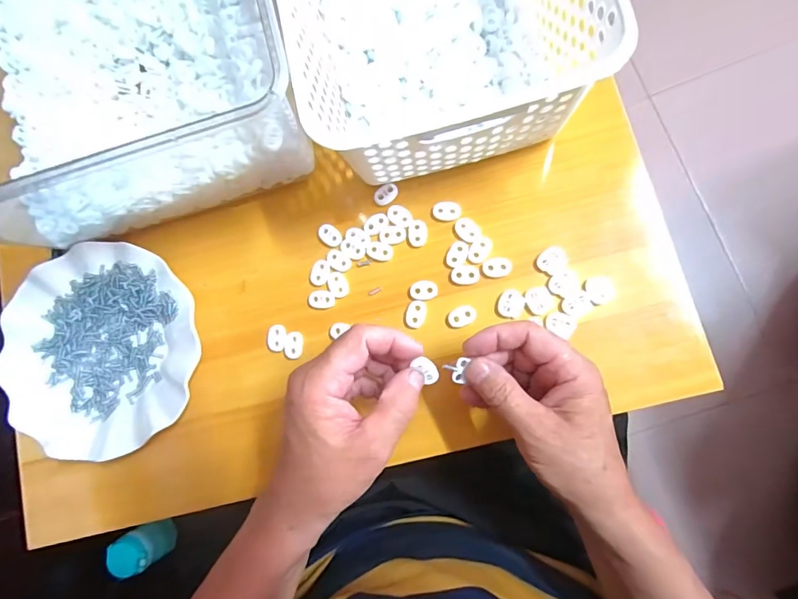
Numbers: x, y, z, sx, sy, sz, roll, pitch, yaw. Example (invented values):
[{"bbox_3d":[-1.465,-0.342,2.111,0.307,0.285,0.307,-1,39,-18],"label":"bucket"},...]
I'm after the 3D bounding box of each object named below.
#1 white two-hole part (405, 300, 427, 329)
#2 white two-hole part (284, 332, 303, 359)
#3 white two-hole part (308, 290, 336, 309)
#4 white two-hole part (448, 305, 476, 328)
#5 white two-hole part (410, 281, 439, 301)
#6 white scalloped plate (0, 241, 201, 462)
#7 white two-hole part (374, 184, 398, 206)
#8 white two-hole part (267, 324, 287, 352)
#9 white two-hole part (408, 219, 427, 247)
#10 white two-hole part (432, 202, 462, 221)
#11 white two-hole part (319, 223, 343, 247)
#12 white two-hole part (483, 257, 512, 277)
[{"bbox_3d":[0.014,0.012,0.357,0.016,0.004,0.023,20,87,9],"label":"white two-hole part"},{"bbox_3d":[-0.090,0.039,0.367,0.015,0.004,0.023,3,85,7],"label":"white two-hole part"},{"bbox_3d":[-0.067,0.000,0.369,0.022,0.004,0.015,-4,84,7],"label":"white two-hole part"},{"bbox_3d":[0.052,0.014,0.352,0.023,0.004,0.015,-24,82,4],"label":"white two-hole part"},{"bbox_3d":[0.021,-0.008,0.358,0.022,0.004,0.016,-6,83,6],"label":"white two-hole part"},{"bbox_3d":[-0.264,0.043,0.379,0.180,0.017,0.179,-1,84,7],"label":"white scalloped plate"},{"bbox_3d":[-0.011,-0.091,0.372,0.022,0.004,0.014,-29,82,3],"label":"white two-hole part"},{"bbox_3d":[-0.106,0.033,0.368,0.014,0.004,0.022,-1,84,7],"label":"white two-hole part"},{"bbox_3d":[0.016,-0.057,0.366,0.016,0.004,0.023,-5,84,6],"label":"white two-hole part"},{"bbox_3d":[0.041,-0.076,0.364,0.023,0.004,0.017,-5,84,6],"label":"white two-hole part"},{"bbox_3d":[-0.060,-0.056,0.374,0.023,0.004,0.015,40,90,9],"label":"white two-hole part"},{"bbox_3d":[0.081,-0.026,0.352,0.022,0.004,0.016,-5,84,6],"label":"white two-hole part"}]

